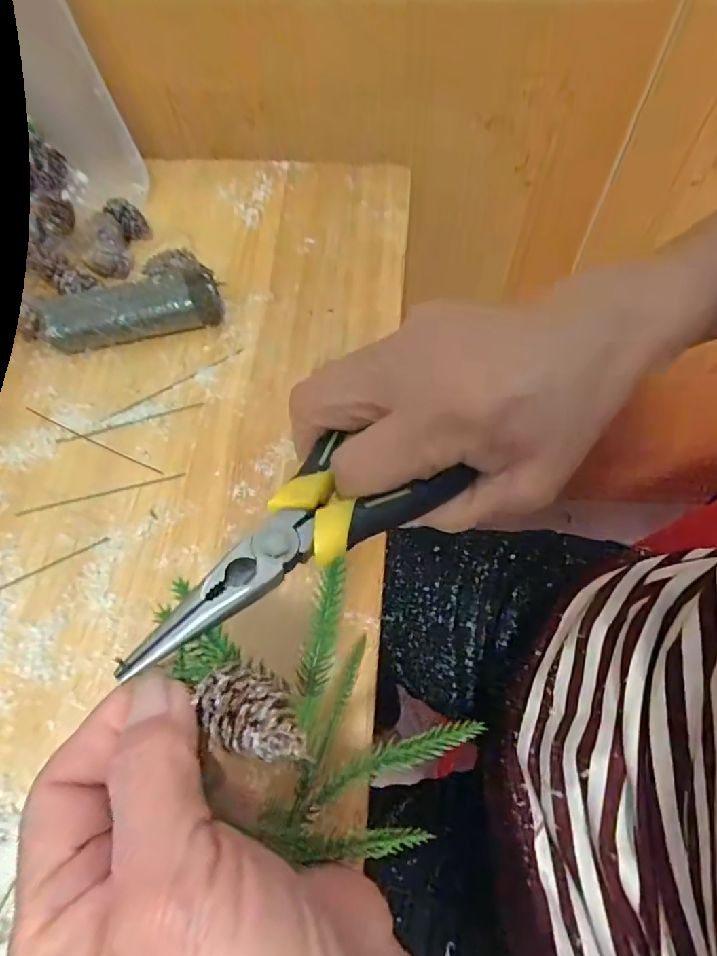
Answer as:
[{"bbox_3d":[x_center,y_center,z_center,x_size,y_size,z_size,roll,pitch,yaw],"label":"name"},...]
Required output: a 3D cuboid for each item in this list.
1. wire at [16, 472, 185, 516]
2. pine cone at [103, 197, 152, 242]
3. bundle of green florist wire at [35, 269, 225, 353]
[{"bbox_3d":[-0.142,0.008,0.286,0.091,0.004,0.004,-13,63,-6],"label":"wire"},{"bbox_3d":[-0.167,-0.188,0.376,0.021,0.018,0.029,-30,66,-14],"label":"pine cone"},{"bbox_3d":[-0.143,-0.106,0.331,0.105,0.027,0.028,-12,63,-6],"label":"bundle of green florist wire"}]

